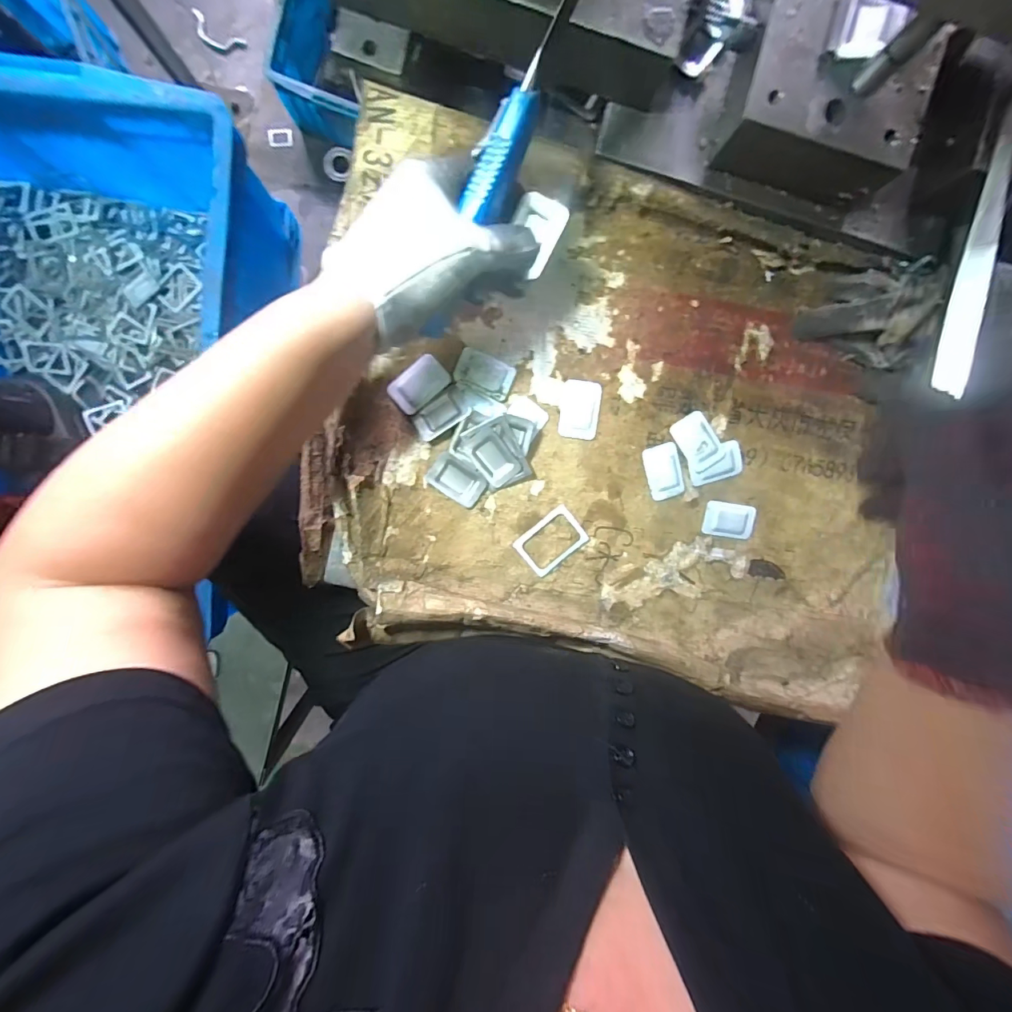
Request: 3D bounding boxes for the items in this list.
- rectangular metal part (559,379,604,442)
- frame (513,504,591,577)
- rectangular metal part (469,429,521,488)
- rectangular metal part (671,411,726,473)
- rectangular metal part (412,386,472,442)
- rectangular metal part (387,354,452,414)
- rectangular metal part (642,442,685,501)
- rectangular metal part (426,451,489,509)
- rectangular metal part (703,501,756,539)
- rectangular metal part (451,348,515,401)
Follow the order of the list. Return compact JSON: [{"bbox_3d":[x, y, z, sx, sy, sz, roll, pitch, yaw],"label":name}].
[{"bbox_3d":[0.054,-0.070,0.324,0.028,0.004,0.041,5,98,-5],"label":"rectangular metal part"},{"bbox_3d":[0.034,0.027,0.337,0.048,0.004,0.035,-38,99,2],"label":"frame"},{"bbox_3d":[-0.009,-0.035,0.321,0.025,0.008,0.039,-40,99,2],"label":"rectangular metal part"},{"bbox_3d":[0.142,-0.048,0.330,0.026,0.007,0.041,-36,99,2],"label":"rectangular metal part"},{"bbox_3d":[-0.046,-0.064,0.315,0.038,0.008,0.022,-37,99,2],"label":"rectangular metal part"},{"bbox_3d":[-0.061,-0.085,0.313,0.041,0.004,0.026,-40,99,2],"label":"rectangular metal part"},{"bbox_3d":[0.119,-0.025,0.334,0.026,0.004,0.041,-18,99,-1],"label":"rectangular metal part"},{"bbox_3d":[-0.035,-0.018,0.324,0.041,0.004,0.027,32,95,-8],"label":"rectangular metal part"},{"bbox_3d":[0.172,0.011,0.345,0.040,0.004,0.027,7,98,-5],"label":"rectangular metal part"},{"bbox_3d":[-0.014,-0.094,0.317,0.041,0.004,0.026,24,96,-7],"label":"rectangular metal part"}]

